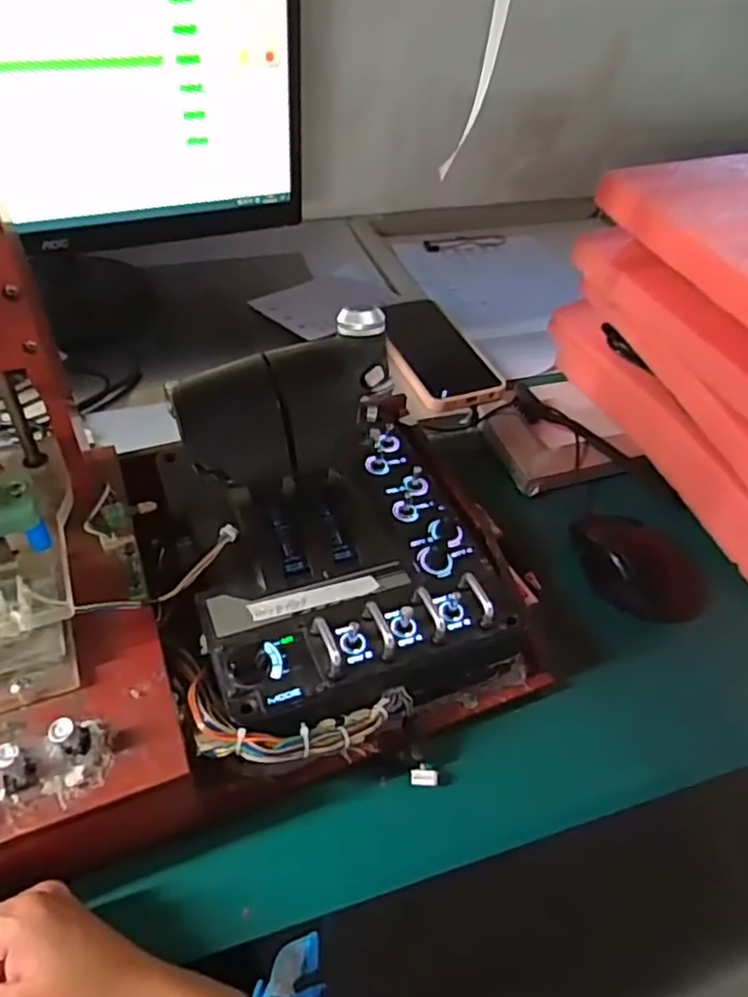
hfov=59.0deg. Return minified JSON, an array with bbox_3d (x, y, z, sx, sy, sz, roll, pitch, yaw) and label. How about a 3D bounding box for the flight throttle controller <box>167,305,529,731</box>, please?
[{"bbox_3d":[-0.025,0.015,0.418,0.205,0.131,0.227,-16,49,-19],"label":"flight throttle controller"}]

